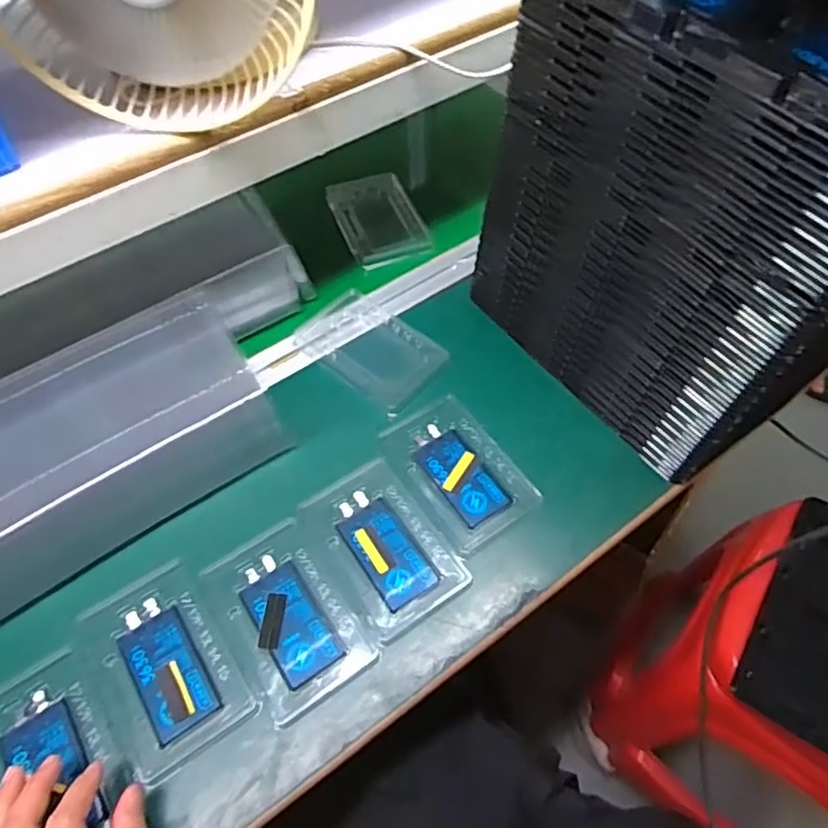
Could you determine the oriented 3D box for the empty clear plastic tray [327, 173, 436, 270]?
[{"bbox_3d":[-0.041,-0.221,0.708,0.088,0.016,0.139,-20,57,-11],"label":"empty clear plastic tray"}]

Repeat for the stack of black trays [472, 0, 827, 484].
[{"bbox_3d":[0.210,-0.148,0.470,0.168,0.305,0.290,-32,61,-18],"label":"stack of black trays"}]

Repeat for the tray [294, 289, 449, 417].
[{"bbox_3d":[-0.040,-0.064,0.611,0.132,0.014,0.090,36,64,23],"label":"tray"}]

